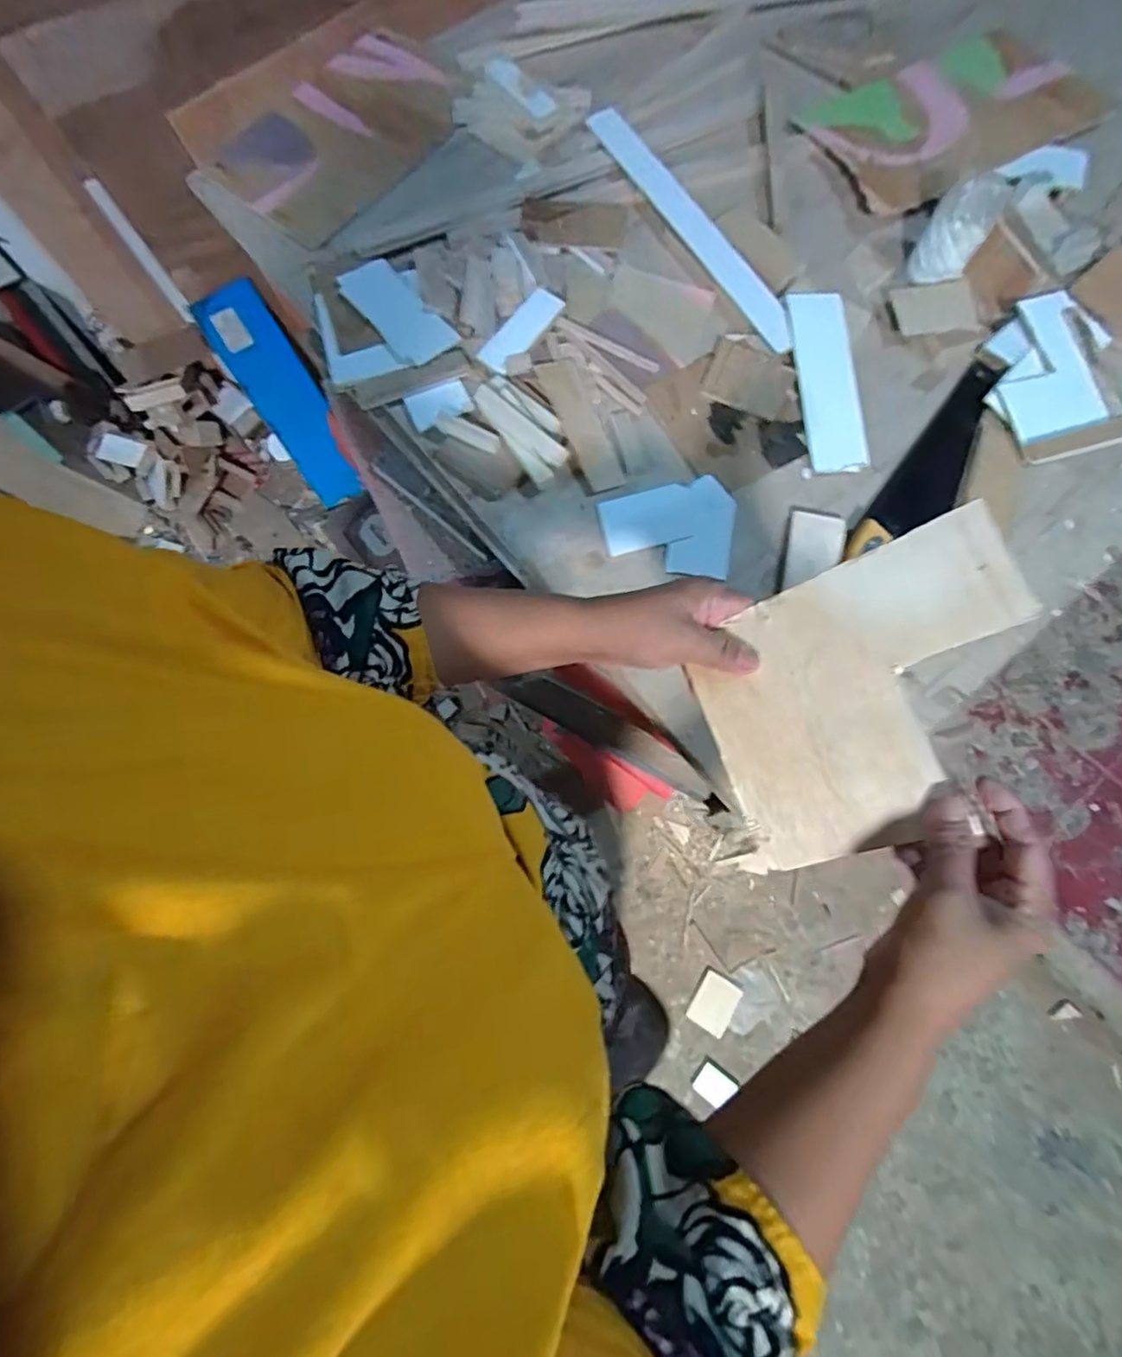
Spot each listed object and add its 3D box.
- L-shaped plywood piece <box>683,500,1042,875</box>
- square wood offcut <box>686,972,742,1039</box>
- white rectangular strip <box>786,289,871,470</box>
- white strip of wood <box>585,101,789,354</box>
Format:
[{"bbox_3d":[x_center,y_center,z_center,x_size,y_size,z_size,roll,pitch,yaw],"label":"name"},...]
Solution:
[{"bbox_3d":[0.179,0.017,0.362,0.190,0.006,0.161,-26,81,34],"label":"L-shaped plywood piece"},{"bbox_3d":[0.295,0.626,1.159,0.073,0.006,0.097,25,64,28],"label":"square wood offcut"},{"bbox_3d":[0.309,-0.345,0.696,0.072,0.009,0.232,-4,77,0],"label":"white rectangular strip"},{"bbox_3d":[0.165,-0.571,0.756,0.051,0.012,0.427,-31,79,-6],"label":"white strip of wood"}]

